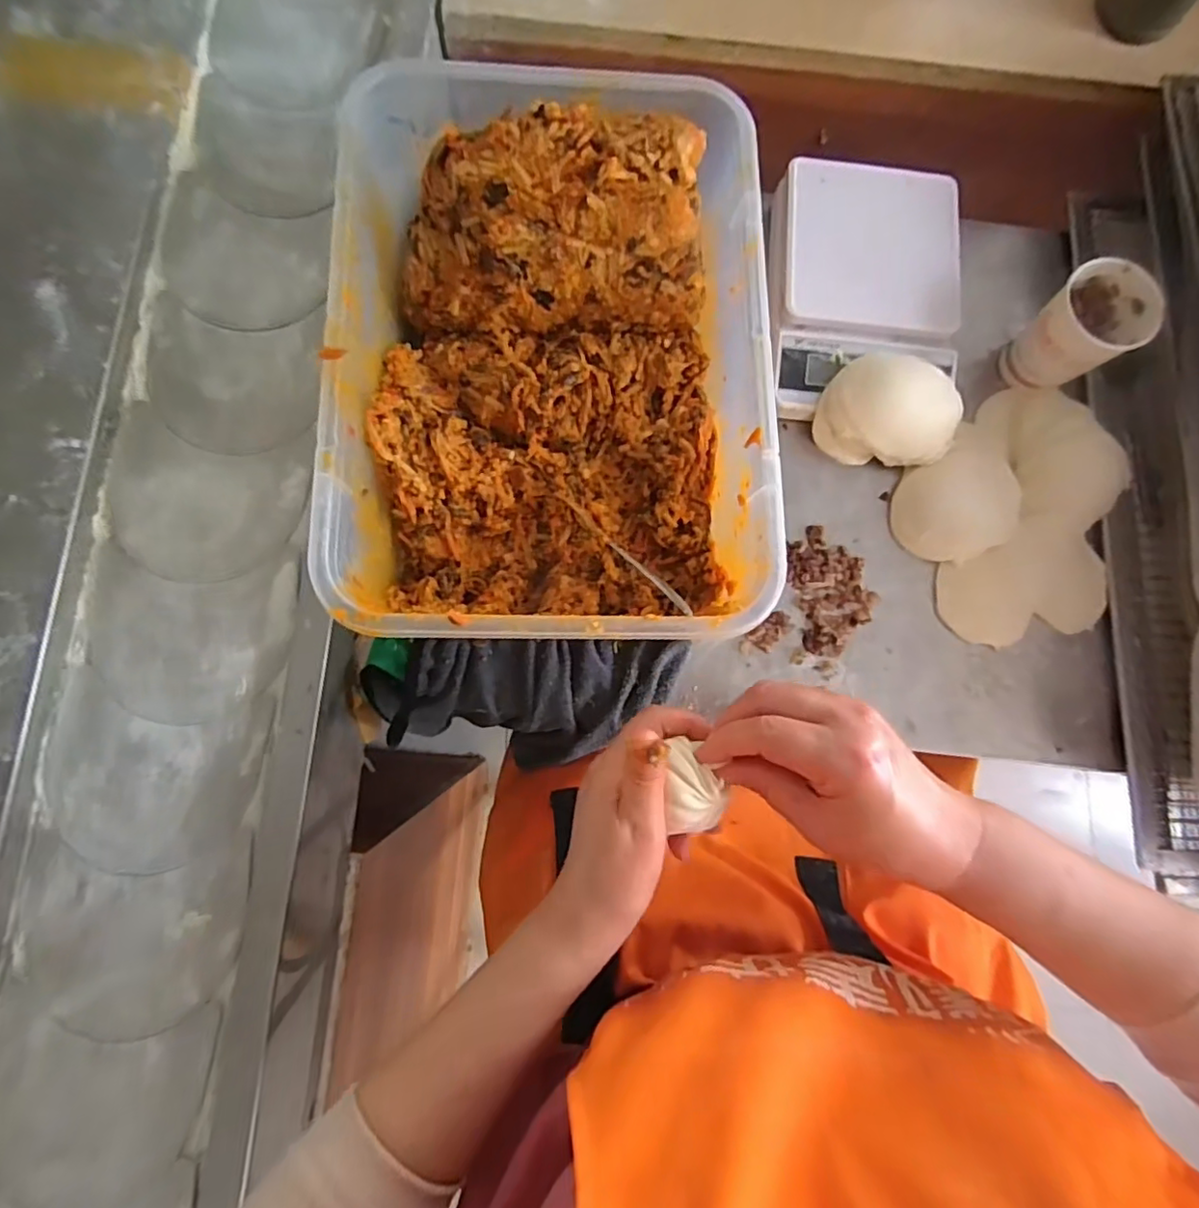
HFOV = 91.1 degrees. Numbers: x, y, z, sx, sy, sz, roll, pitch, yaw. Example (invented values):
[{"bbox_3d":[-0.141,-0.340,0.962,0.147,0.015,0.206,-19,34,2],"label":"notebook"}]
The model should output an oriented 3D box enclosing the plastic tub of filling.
[{"bbox_3d":[-0.029,-0.164,0.393,0.267,0.138,0.376,0,82,-4],"label":"plastic tub of filling"}]

